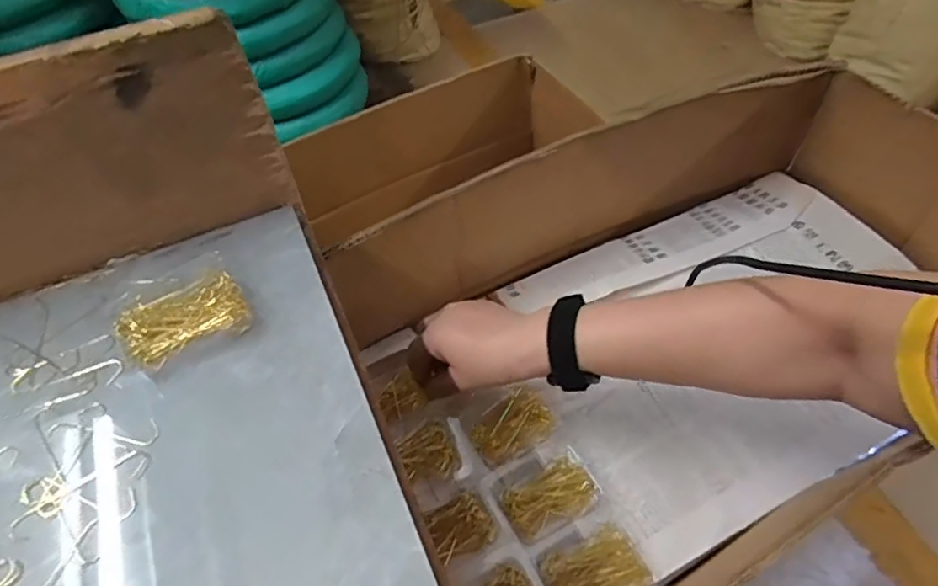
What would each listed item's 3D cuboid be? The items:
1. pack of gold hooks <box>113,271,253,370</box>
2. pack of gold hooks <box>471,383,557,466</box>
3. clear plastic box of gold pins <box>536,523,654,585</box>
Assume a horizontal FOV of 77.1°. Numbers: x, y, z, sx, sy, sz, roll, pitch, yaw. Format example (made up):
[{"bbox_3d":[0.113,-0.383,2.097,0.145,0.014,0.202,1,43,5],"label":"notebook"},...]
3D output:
[{"bbox_3d":[-0.171,0.016,0.354,0.071,0.018,0.040,-25,57,-14],"label":"pack of gold hooks"},{"bbox_3d":[0.037,0.114,0.520,0.075,0.018,0.052,-25,57,-13],"label":"pack of gold hooks"},{"bbox_3d":[0.095,0.212,0.452,0.078,0.011,0.057,-22,56,-12],"label":"clear plastic box of gold pins"}]

